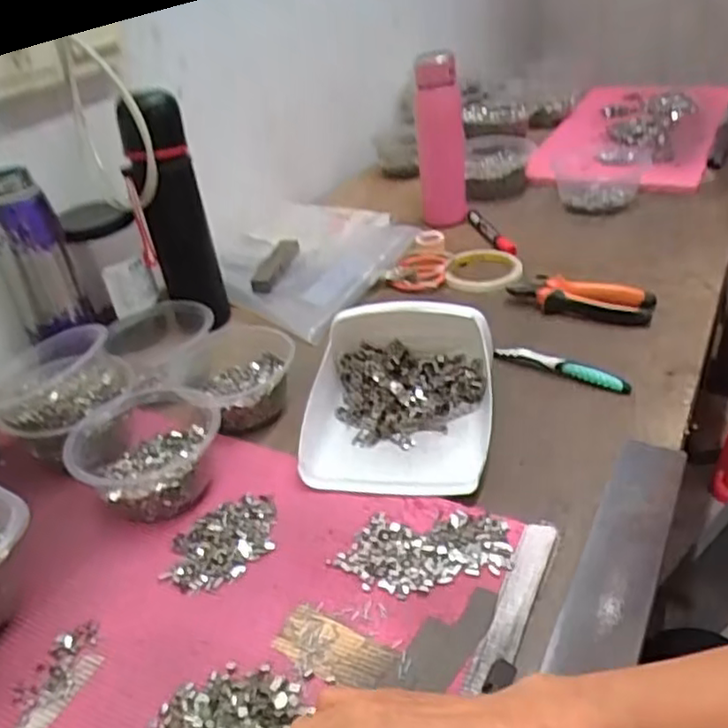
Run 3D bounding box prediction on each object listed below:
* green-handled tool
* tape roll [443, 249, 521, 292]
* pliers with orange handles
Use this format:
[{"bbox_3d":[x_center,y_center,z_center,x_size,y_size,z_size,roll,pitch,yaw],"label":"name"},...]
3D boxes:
[{"bbox_3d":[0.183,0.002,0.639,0.131,0.017,0.011,17,40,32],"label":"green-handled tool"},{"bbox_3d":[0.148,-0.118,0.835,0.090,0.012,0.102,4,35,17],"label":"tape roll"},{"bbox_3d":[0.232,-0.072,0.731,0.148,0.024,0.053,8,36,22],"label":"pliers with orange handles"}]

